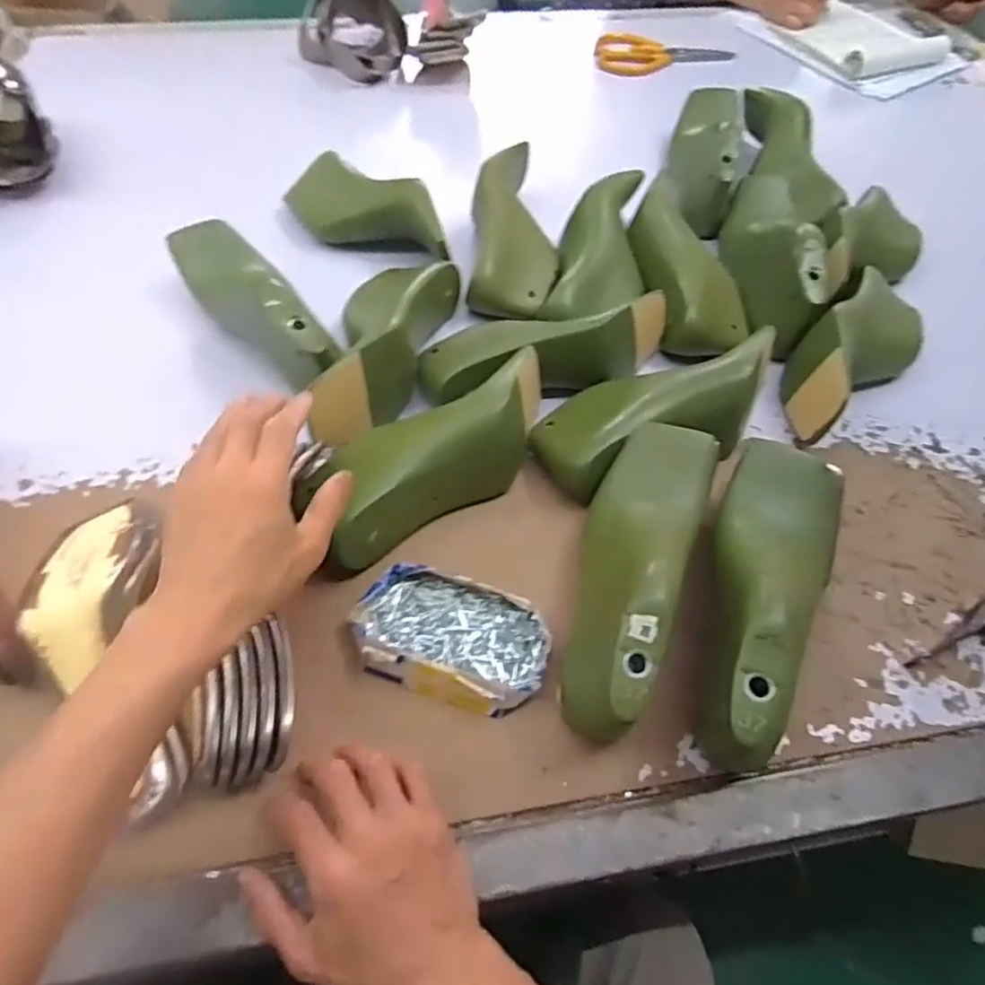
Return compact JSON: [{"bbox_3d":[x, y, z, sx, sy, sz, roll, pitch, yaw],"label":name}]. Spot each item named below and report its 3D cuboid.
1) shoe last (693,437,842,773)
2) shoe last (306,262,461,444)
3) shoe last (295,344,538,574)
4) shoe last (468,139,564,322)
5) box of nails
[{"bbox_3d":[0.180,0.075,0.439,0.080,0.096,0.217,22,46,12],"label":"shoe last"},{"bbox_3d":[-0.094,-0.134,0.573,0.099,0.071,0.218,7,56,1],"label":"shoe last"},{"bbox_3d":[-0.043,-0.030,0.506,0.224,0.076,0.077,-35,65,-24],"label":"shoe last"},{"bbox_3d":[0.023,-0.271,0.665,0.089,0.065,0.212,5,56,0],"label":"shoe last"},{"bbox_3d":[-0.030,0.099,0.449,0.132,0.030,0.081,21,57,10],"label":"box of nails"}]

